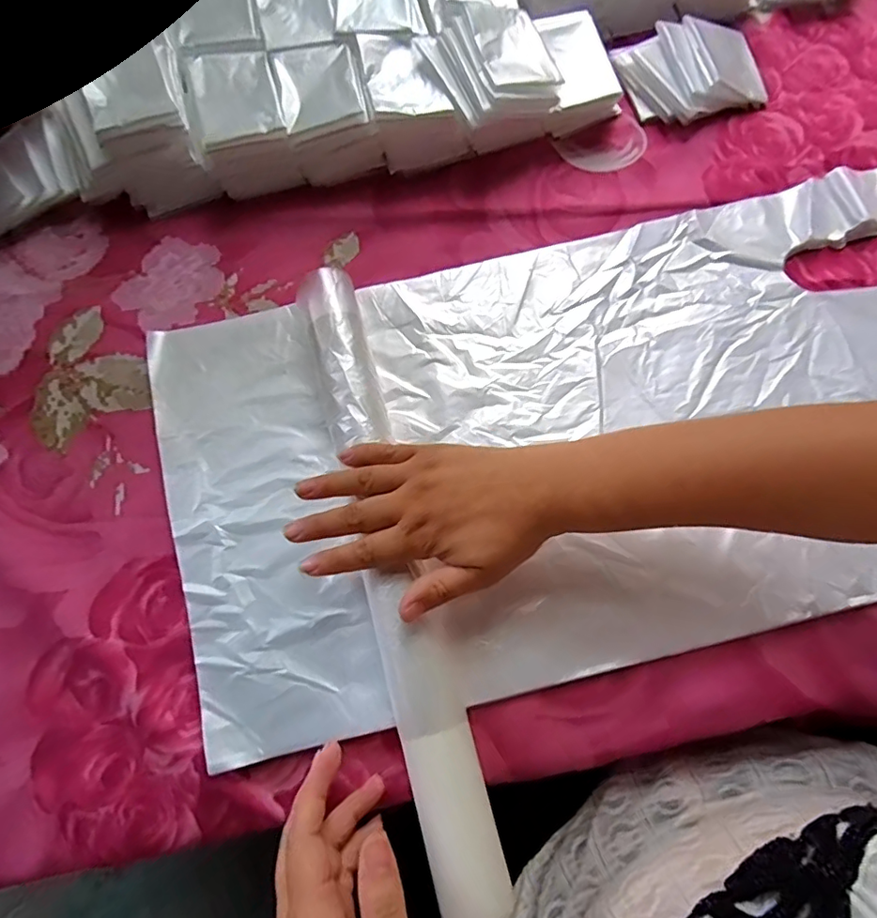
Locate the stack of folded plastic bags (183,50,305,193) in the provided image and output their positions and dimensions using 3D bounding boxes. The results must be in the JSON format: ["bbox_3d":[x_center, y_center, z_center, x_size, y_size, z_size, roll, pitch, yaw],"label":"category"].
[{"bbox_3d":[-0.159,-0.275,0.426,0.070,0.051,0.104,-18,75,-3],"label":"stack of folded plastic bags"}]

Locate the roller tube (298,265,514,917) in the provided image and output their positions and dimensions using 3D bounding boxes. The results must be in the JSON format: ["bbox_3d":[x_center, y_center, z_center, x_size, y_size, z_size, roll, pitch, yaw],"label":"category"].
[{"bbox_3d":[-0.030,0.053,0.325,0.037,0.036,0.390,-16,75,-3],"label":"roller tube"}]

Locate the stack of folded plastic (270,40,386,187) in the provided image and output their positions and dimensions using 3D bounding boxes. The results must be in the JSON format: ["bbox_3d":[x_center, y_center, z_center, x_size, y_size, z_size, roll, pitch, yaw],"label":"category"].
[{"bbox_3d":[-0.091,-0.285,0.431,0.068,0.045,0.096,-15,74,-3],"label":"stack of folded plastic"}]

